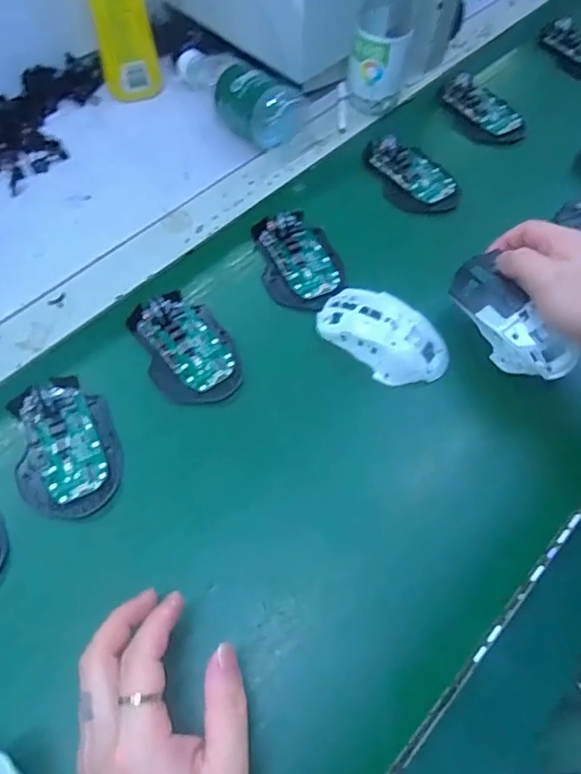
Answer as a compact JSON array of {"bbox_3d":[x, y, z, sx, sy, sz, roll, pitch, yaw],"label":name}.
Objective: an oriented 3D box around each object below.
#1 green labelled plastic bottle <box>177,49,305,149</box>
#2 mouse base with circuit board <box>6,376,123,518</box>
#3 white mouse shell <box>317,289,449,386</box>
[{"bbox_3d":[-0.060,-0.327,0.613,0.066,0.063,0.178,-38,69,-20],"label":"green labelled plastic bottle"},{"bbox_3d":[-0.174,0.043,0.432,0.074,0.013,0.115,-21,64,-13],"label":"mouse base with circuit board"},{"bbox_3d":[0.079,-0.046,0.481,0.113,0.031,0.059,37,66,16],"label":"white mouse shell"}]

